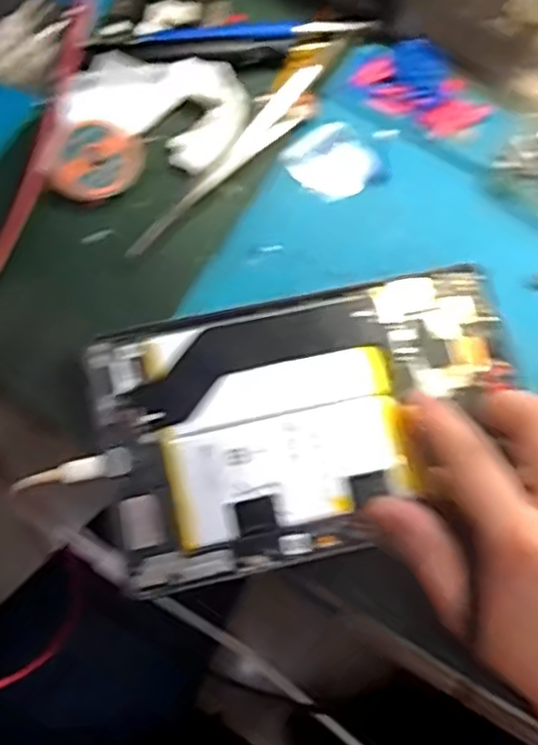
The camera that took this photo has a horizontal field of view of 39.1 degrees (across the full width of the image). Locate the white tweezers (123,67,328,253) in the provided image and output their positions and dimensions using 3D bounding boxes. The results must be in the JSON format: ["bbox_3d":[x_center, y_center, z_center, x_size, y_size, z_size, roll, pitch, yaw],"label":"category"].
[{"bbox_3d":[-0.018,-0.115,0.412,0.020,0.007,0.149,38,75,10],"label":"white tweezers"}]

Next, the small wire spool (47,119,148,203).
[{"bbox_3d":[-0.090,-0.115,0.408,0.044,0.011,0.043,1,72,-2],"label":"small wire spool"}]

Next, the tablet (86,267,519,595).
[{"bbox_3d":[0.022,0.021,0.366,0.200,0.007,0.123,-13,73,-6],"label":"tablet"}]

